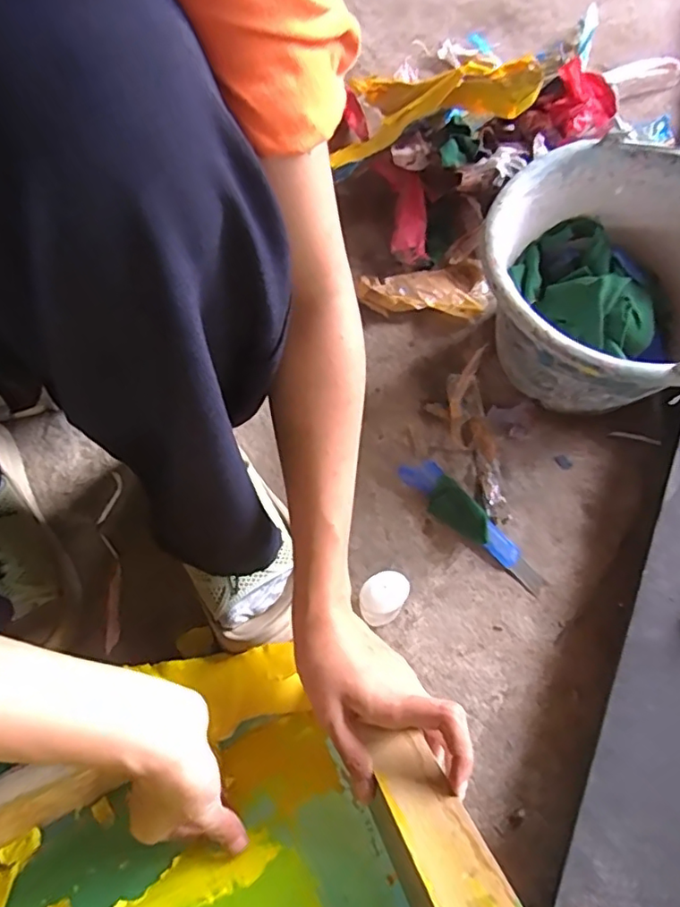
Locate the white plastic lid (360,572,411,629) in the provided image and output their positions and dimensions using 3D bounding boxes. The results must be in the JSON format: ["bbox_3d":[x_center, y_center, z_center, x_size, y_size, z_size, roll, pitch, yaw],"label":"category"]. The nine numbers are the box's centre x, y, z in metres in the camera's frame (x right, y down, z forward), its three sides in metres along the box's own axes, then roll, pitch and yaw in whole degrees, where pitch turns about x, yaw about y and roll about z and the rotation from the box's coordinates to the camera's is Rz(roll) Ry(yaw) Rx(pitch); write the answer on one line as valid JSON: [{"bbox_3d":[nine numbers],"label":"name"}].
[{"bbox_3d":[0.034,0.108,0.427,0.041,0.017,0.033,-37,73,-14],"label":"white plastic lid"}]

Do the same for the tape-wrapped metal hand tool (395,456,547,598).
[{"bbox_3d":[0.122,0.065,0.516,0.033,0.027,0.161,-39,73,-14],"label":"tape-wrapped metal hand tool"}]

